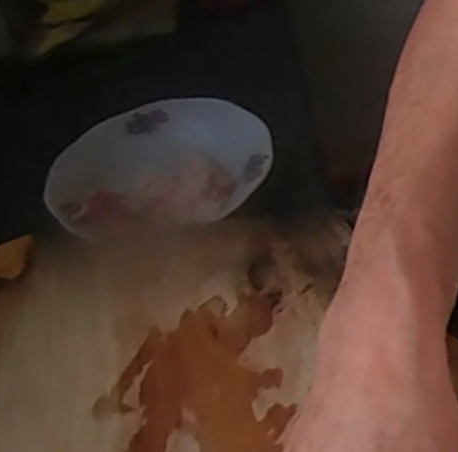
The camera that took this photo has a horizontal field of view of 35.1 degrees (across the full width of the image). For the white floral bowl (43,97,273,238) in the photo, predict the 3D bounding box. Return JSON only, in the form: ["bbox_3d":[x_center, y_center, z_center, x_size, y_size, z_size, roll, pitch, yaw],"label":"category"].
[{"bbox_3d":[-0.064,-0.055,0.631,0.186,0.028,0.186,-8,40,7],"label":"white floral bowl"}]

